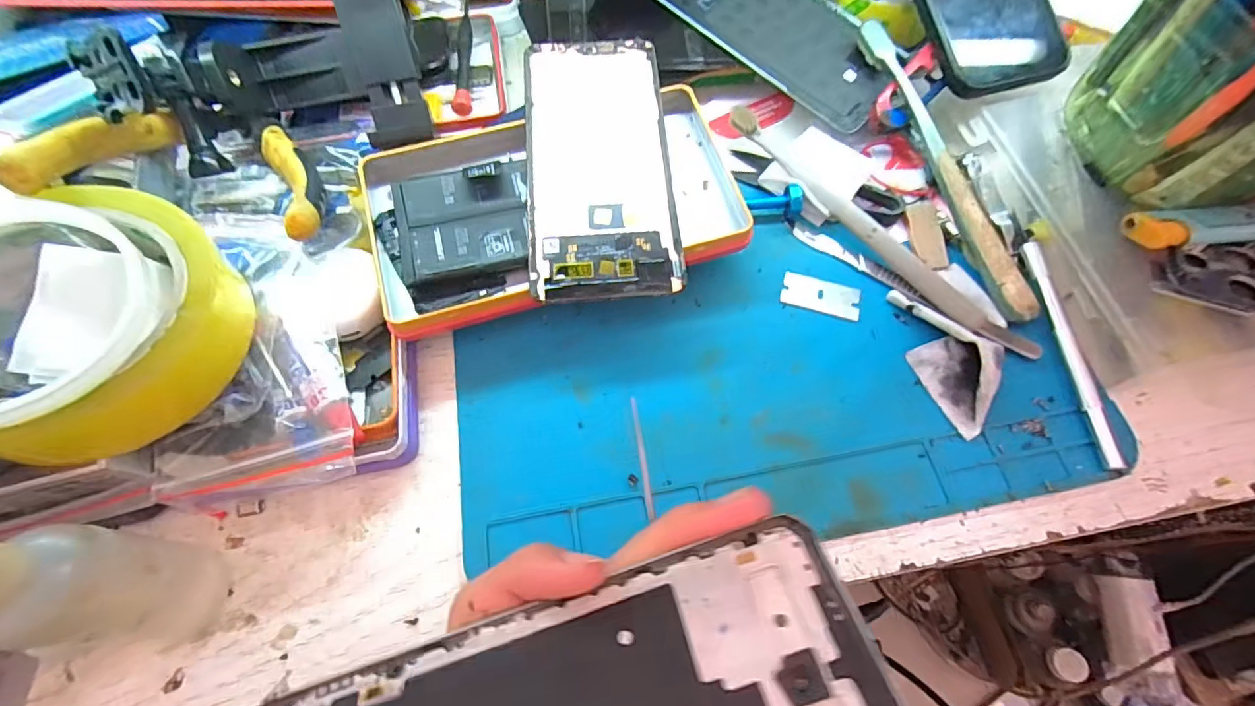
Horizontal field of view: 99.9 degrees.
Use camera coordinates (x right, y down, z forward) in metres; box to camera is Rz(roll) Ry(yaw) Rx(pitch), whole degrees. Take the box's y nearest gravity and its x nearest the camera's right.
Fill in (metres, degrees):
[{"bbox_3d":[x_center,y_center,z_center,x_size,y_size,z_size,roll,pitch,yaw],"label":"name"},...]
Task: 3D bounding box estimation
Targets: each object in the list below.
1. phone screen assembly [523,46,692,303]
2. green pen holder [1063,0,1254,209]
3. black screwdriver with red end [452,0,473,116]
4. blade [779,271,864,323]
[{"bbox_3d":[-0.014,-0.096,0.262,0.070,0.004,0.151,-4,69,-4],"label":"phone screen assembly"},{"bbox_3d":[0.258,-0.109,0.239,0.058,0.090,0.082,-12,65,-5],"label":"green pen holder"},{"bbox_3d":[-0.100,-0.187,0.324,0.010,0.012,0.104,-5,64,-2],"label":"black screwdriver with red end"},{"bbox_3d":[0.099,-0.030,0.268,0.039,0.004,0.020,16,66,8],"label":"blade"}]

